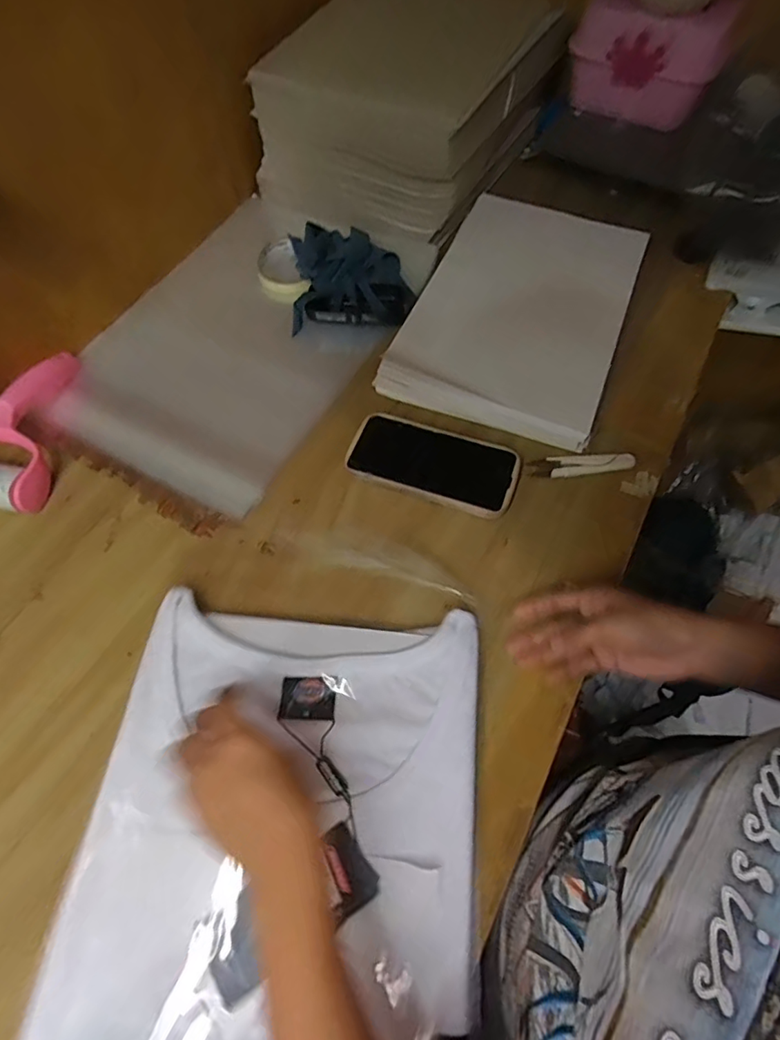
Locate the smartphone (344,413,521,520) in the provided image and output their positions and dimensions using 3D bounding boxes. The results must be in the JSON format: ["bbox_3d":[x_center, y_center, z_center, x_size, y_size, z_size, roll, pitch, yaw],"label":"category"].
[{"bbox_3d":[0.040,-0.055,0.519,0.159,0.008,0.083,16,61,10],"label":"smartphone"}]

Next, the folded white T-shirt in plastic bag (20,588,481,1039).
[{"bbox_3d":[-0.073,0.219,0.359,0.257,0.023,0.321,4,60,4],"label":"folded white T-shirt in plastic bag"}]

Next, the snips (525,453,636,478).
[{"bbox_3d":[0.184,-0.054,0.520,0.097,0.008,0.022,-5,60,-2],"label":"snips"}]

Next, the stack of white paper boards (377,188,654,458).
[{"bbox_3d":[0.153,-0.245,0.611,0.216,0.040,0.338,20,62,12],"label":"stack of white paper boards"}]

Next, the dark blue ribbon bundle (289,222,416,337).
[{"bbox_3d":[-0.049,-0.290,0.632,0.137,0.044,0.157,-7,60,-3],"label":"dark blue ribbon bundle"}]

